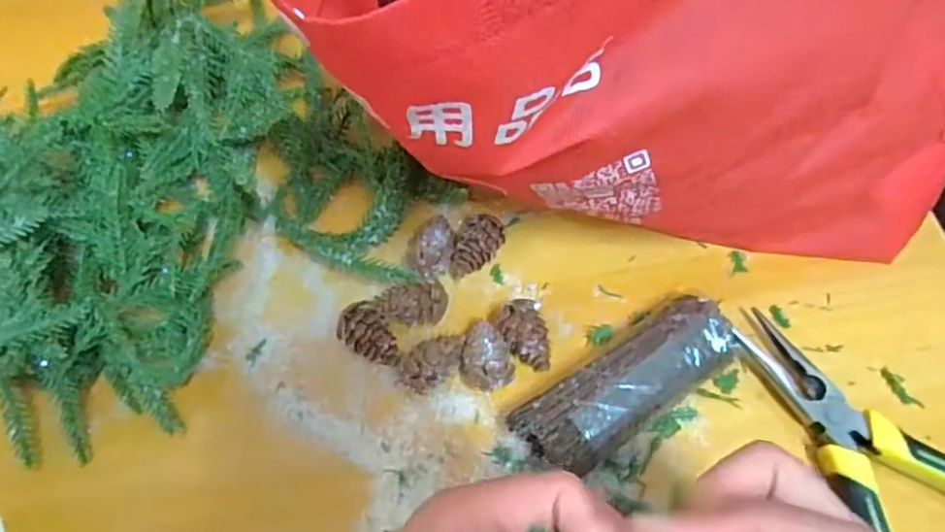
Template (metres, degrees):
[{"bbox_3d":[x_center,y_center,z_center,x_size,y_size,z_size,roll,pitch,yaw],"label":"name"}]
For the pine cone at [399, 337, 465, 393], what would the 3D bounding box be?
[{"bbox_3d":[-0.019,0.047,0.314,0.019,0.020,0.033,37,70,21],"label":"pine cone"}]

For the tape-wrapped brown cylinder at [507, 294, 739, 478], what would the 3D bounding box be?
[{"bbox_3d":[0.072,0.055,0.302,0.108,0.026,0.037,-33,64,-14],"label":"tape-wrapped brown cylinder"}]

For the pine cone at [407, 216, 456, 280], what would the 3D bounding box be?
[{"bbox_3d":[-0.020,-0.011,0.344,0.021,0.020,0.037,5,61,7],"label":"pine cone"}]

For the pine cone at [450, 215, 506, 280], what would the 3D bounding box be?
[{"bbox_3d":[0.003,-0.010,0.343,0.019,0.023,0.033,25,65,17],"label":"pine cone"}]

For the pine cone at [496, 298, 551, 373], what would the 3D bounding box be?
[{"bbox_3d":[0.025,0.033,0.319,0.023,0.021,0.033,-6,61,1],"label":"pine cone"}]

